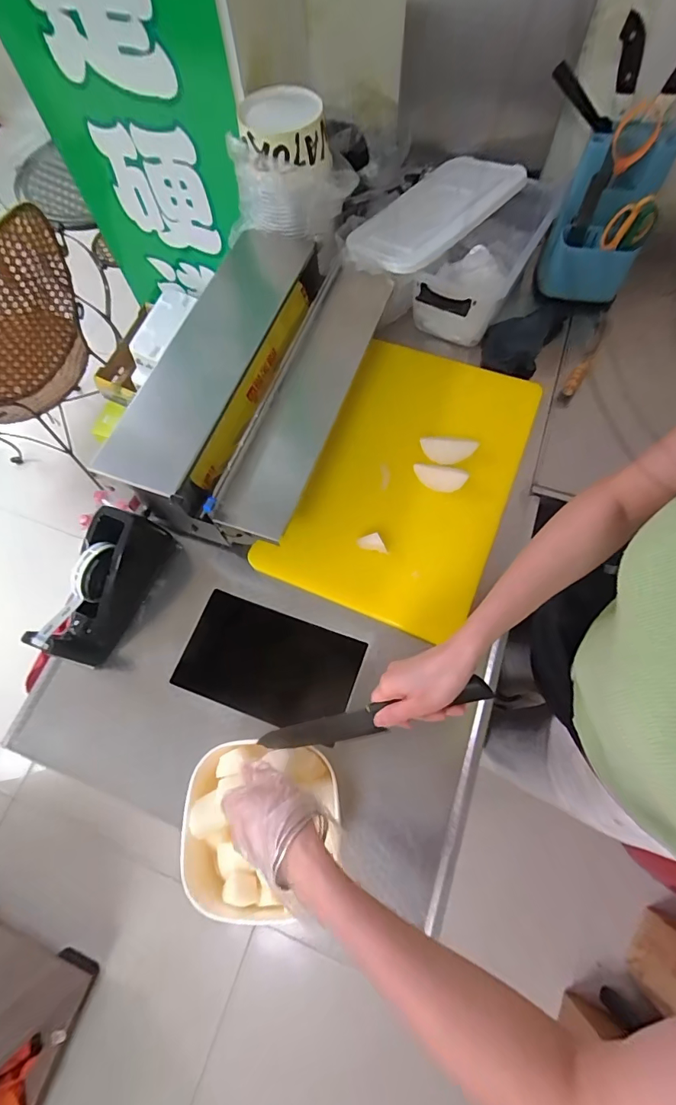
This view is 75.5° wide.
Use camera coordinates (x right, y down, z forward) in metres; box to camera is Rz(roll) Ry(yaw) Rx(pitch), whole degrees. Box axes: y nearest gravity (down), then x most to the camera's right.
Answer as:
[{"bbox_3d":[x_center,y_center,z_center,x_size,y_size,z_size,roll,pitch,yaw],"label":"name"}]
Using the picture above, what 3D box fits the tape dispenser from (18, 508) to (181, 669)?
[{"bbox_3d":[-0.317,0.043,0.602,0.080,0.109,0.212,18,70,9],"label":"tape dispenser"}]

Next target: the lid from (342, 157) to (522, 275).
[{"bbox_3d":[0.151,-0.546,0.701,0.274,0.019,0.160,-33,66,1],"label":"lid"}]

